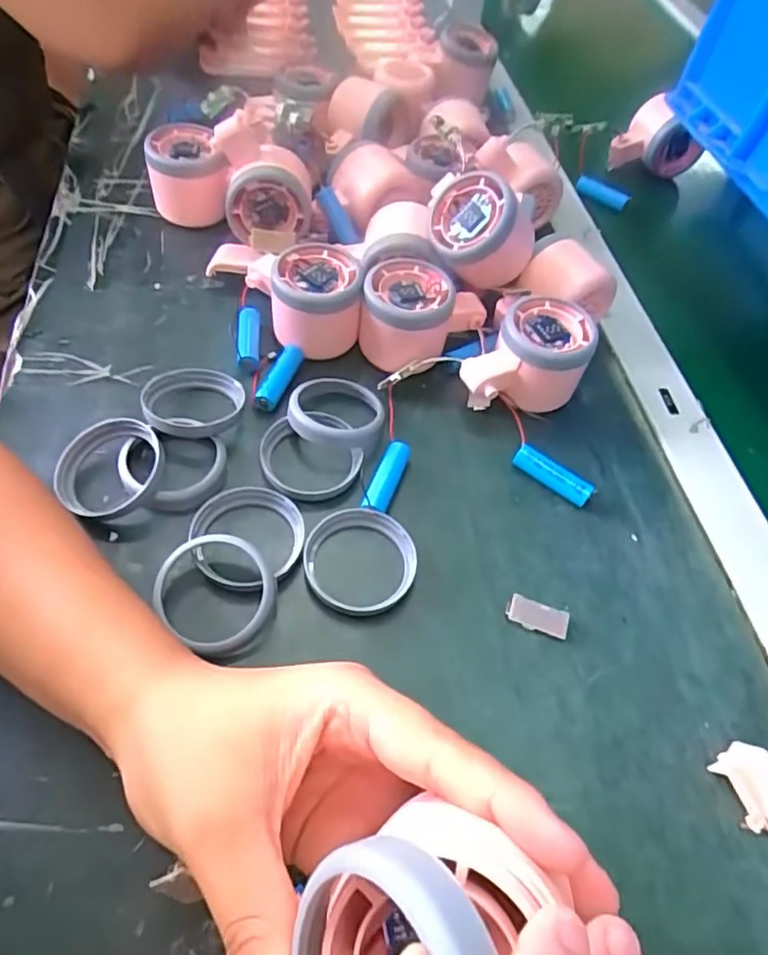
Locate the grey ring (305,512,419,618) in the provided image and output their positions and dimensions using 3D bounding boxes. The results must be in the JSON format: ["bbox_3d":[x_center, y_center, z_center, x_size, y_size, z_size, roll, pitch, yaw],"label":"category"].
[{"bbox_3d":[-0.013,0.045,0.323,0.058,0.011,0.058,3,54,-4],"label":"grey ring"}]

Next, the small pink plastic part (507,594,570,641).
[{"bbox_3d":[0.080,0.073,0.317,0.032,0.004,0.015,21,55,10],"label":"small pink plastic part"}]

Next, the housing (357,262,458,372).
[{"bbox_3d":[0.013,-0.098,0.393,0.056,0.052,0.062,4,54,-2],"label":"housing"}]

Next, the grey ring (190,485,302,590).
[{"bbox_3d":[-0.071,0.031,0.321,0.057,0.016,0.057,3,54,-4],"label":"grey ring"}]

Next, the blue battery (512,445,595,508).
[{"bbox_3d":[0.100,-0.001,0.363,0.048,0.015,0.011,36,59,19],"label":"blue battery"}]

